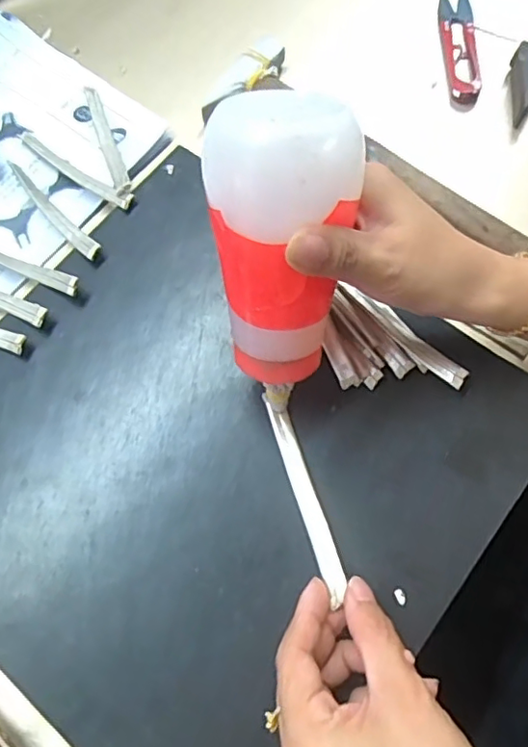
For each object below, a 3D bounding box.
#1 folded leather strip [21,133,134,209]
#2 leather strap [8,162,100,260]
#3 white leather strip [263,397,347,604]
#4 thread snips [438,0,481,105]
[{"bbox_3d":[-0.132,-0.142,0.411,0.117,0.009,0.010,35,73,24],"label":"folded leather strip"},{"bbox_3d":[-0.144,-0.111,0.396,0.012,0.010,0.116,-38,62,-13],"label":"leather strap"},{"bbox_3d":[0.021,0.063,0.313,0.012,0.011,0.112,-16,59,-6],"label":"white leather strip"},{"bbox_3d":[0.153,-0.257,0.457,0.026,0.019,0.112,1,69,2],"label":"thread snips"}]

